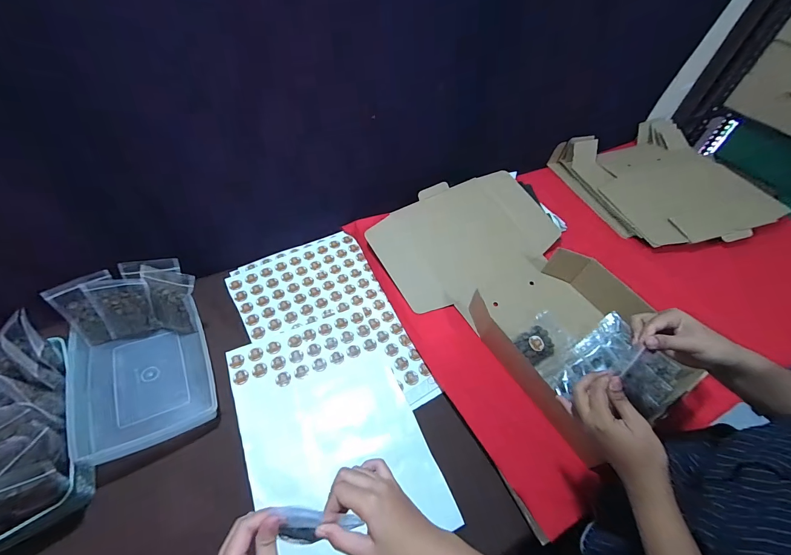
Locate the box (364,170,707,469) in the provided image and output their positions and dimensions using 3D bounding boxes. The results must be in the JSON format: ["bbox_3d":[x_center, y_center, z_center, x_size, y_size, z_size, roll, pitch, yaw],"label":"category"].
[{"bbox_3d":[0.307,0.037,0.813,0.483,0.102,0.660,-26,59,-21],"label":"box"}]

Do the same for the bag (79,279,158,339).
[{"bbox_3d":[-0.538,0.068,0.678,0.090,0.147,0.020,-7,39,-28],"label":"bag"}]

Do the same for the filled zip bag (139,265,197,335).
[{"bbox_3d":[-0.460,0.054,0.704,0.091,0.149,0.018,8,30,-9],"label":"filled zip bag"}]

